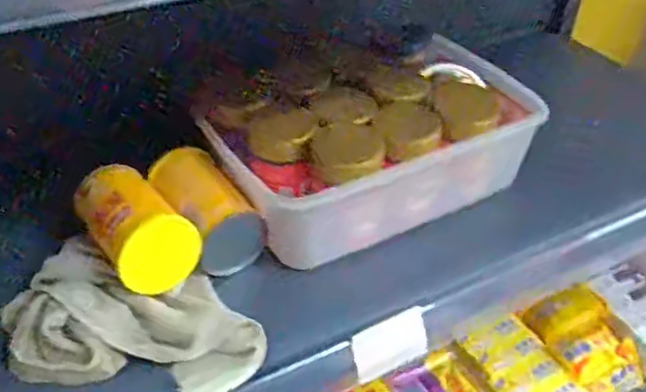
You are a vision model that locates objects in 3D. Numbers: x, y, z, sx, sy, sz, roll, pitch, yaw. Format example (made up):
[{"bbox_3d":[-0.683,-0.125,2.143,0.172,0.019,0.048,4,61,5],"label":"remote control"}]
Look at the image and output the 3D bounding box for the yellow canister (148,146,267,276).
[{"bbox_3d":[-0.107,0.014,0.610,0.061,0.061,0.131,-22,46,-27],"label":"yellow canister"}]

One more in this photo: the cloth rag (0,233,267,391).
[{"bbox_3d":[-0.146,0.101,0.532,0.199,0.038,0.121,11,40,8],"label":"cloth rag"}]

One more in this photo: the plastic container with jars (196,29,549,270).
[{"bbox_3d":[0.053,-0.053,0.662,0.295,0.113,0.172,-19,44,-25],"label":"plastic container with jars"}]

